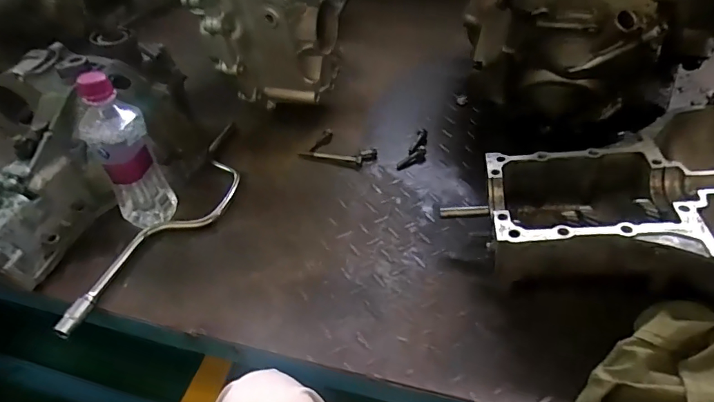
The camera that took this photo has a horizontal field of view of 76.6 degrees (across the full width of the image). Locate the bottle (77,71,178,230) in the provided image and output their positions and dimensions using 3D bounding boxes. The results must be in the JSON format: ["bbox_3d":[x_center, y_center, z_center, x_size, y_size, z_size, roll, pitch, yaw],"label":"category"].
[{"bbox_3d":[-0.274,-0.054,0.537,0.067,0.197,0.059,-24,48,-21],"label":"bottle"}]

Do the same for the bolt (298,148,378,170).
[{"bbox_3d":[-0.028,-0.064,0.677,0.116,0.014,0.033,0,44,2],"label":"bolt"}]

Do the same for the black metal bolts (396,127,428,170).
[{"bbox_3d":[0.092,-0.077,0.683,0.029,0.012,0.093,19,48,20],"label":"black metal bolts"}]

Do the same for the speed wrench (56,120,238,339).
[{"bbox_3d":[-0.223,0.013,0.591,0.080,0.019,0.379,10,45,12],"label":"speed wrench"}]

